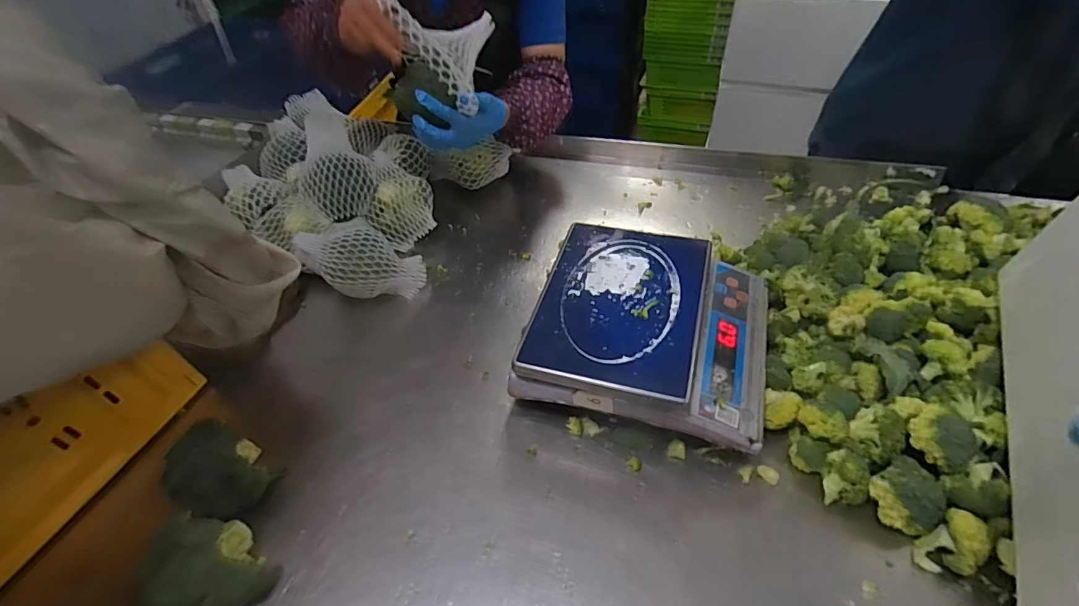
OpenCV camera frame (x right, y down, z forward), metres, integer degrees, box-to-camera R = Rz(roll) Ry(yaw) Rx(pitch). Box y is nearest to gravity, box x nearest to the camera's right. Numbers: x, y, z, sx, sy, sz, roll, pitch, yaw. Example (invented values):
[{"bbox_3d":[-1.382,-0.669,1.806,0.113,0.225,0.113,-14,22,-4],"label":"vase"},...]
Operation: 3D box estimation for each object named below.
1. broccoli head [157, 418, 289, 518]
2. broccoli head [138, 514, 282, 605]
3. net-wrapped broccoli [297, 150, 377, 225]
[{"bbox_3d":[-0.373,0.191,0.560,0.080,0.102,0.083,-3,49,3],"label":"broccoli head"},{"bbox_3d":[-0.342,0.272,0.497,0.098,0.095,0.086,32,58,28],"label":"broccoli head"},{"bbox_3d":[-0.351,-0.212,0.863,0.125,0.083,0.118,-25,51,-16],"label":"net-wrapped broccoli"}]

